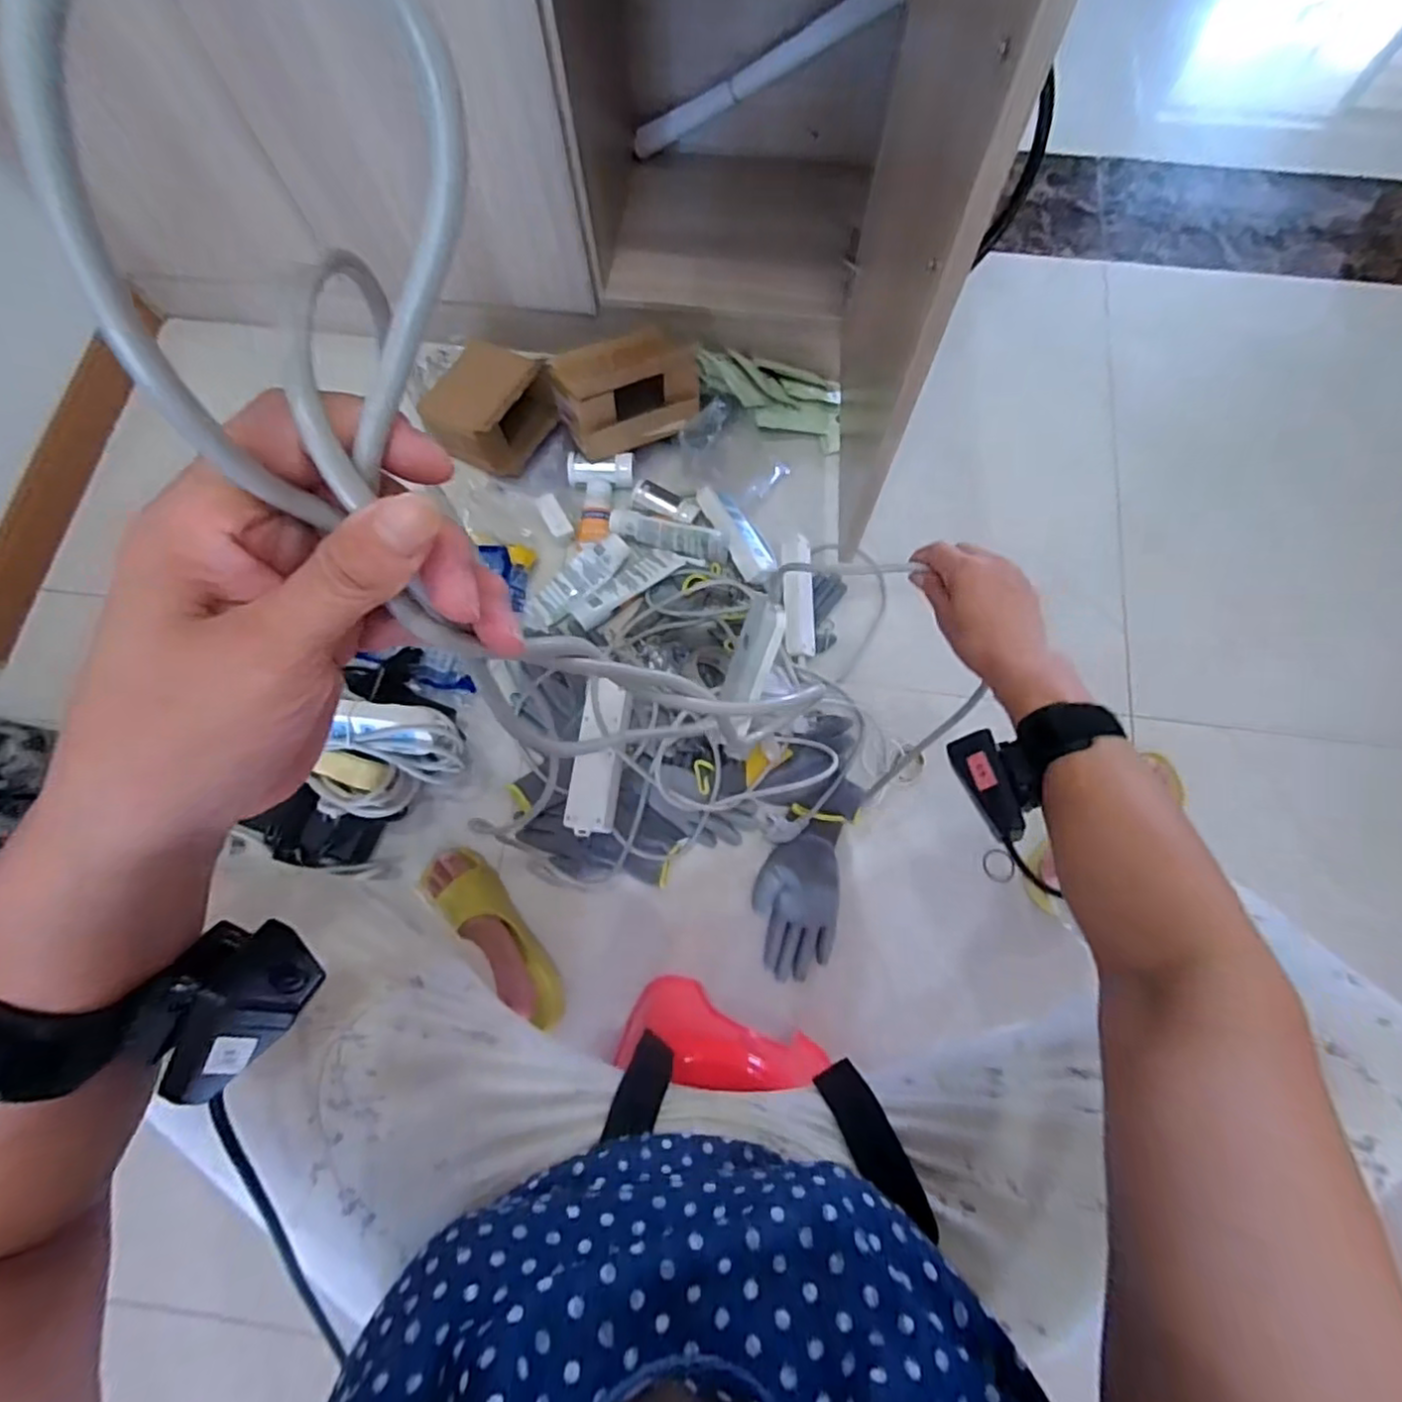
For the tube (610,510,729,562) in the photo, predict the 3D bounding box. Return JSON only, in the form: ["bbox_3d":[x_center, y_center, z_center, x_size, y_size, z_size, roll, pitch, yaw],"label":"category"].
[{"bbox_3d":[-0.046,-0.237,0.957,0.175,0.035,0.035,15,73,5],"label":"tube"}]

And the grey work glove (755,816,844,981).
[{"bbox_3d":[0.119,0.243,0.831,0.099,0.019,0.188,5,73,2],"label":"grey work glove"}]

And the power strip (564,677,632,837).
[{"bbox_3d":[-0.127,0.070,0.846,0.062,0.041,0.192,4,73,2],"label":"power strip"}]

